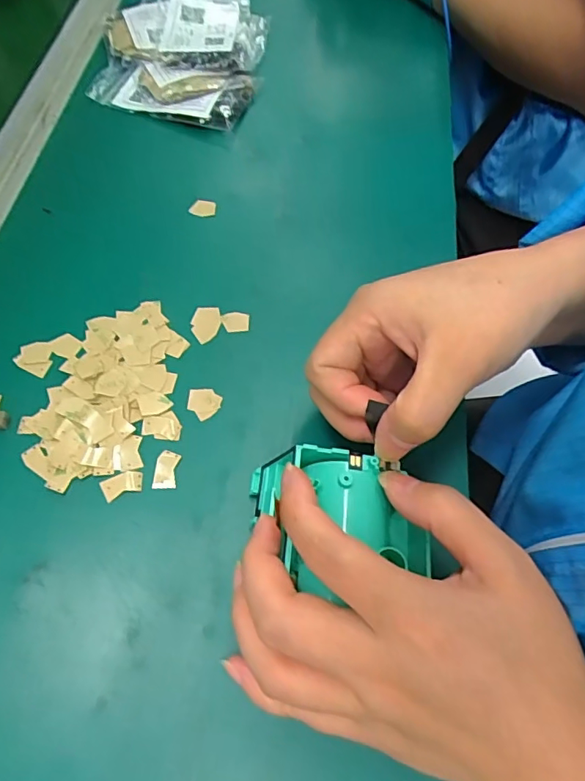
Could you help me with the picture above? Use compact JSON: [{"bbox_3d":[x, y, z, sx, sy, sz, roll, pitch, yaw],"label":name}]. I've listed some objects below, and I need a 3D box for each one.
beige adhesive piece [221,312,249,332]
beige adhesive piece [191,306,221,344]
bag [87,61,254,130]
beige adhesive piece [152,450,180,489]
[{"bbox_3d":[-0.035,-0.042,0.314,0.016,0.004,0.014,-6,68,-4],"label":"beige adhesive piece"},{"bbox_3d":[-0.053,-0.041,0.312,0.017,0.004,0.025,-5,68,-3],"label":"beige adhesive piece"},{"bbox_3d":[-0.093,-0.233,0.398,0.116,0.015,0.063,12,68,3],"label":"bag"},{"bbox_3d":[-0.065,0.040,0.265,0.011,0.004,0.020,3,68,0],"label":"beige adhesive piece"}]

